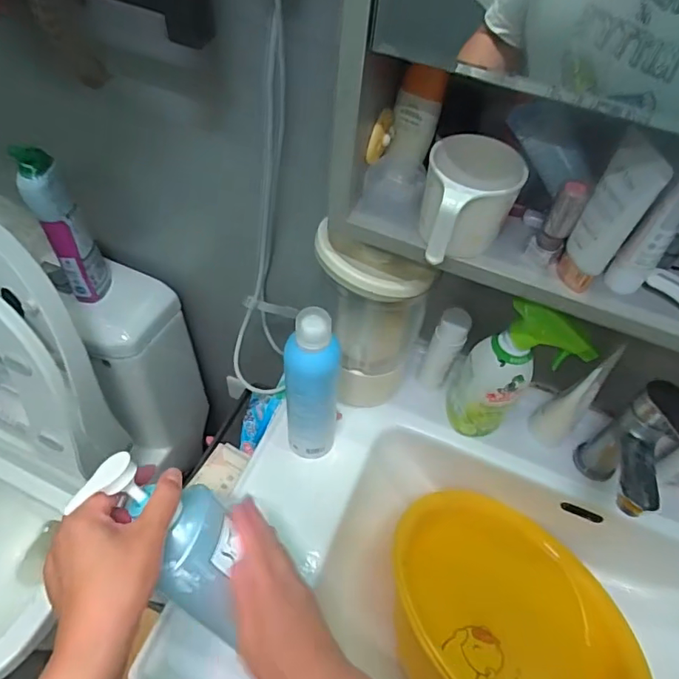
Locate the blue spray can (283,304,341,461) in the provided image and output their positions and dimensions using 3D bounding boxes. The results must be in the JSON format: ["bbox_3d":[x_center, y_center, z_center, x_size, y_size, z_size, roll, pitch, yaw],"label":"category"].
[{"bbox_3d":[-0.030,0.058,0.566,0.062,0.230,0.053,2,54,-4],"label":"blue spray can"}]

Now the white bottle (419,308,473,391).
[{"bbox_3d":[0.134,0.018,0.671,0.038,0.140,0.034,23,55,12],"label":"white bottle"}]

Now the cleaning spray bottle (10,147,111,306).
[{"bbox_3d":[-0.394,-0.149,0.761,0.065,0.267,0.052,-24,59,-21],"label":"cleaning spray bottle"}]

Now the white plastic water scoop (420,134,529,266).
[{"bbox_3d":[0.105,-0.112,0.420,0.076,0.070,0.098,14,54,5],"label":"white plastic water scoop"}]

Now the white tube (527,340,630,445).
[{"bbox_3d":[0.286,0.073,0.634,0.049,0.172,0.063,39,60,22],"label":"white tube"}]

